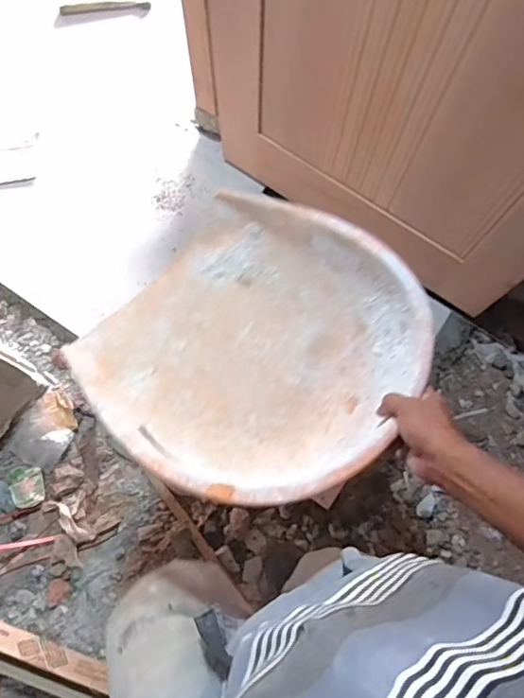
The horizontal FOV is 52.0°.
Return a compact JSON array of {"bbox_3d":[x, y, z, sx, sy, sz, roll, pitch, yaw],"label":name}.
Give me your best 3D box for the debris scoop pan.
[{"bbox_3d":[-0.010,-0.002,0.718,0.377,0.187,0.388,41,78,8],"label":"debris scoop pan"}]

